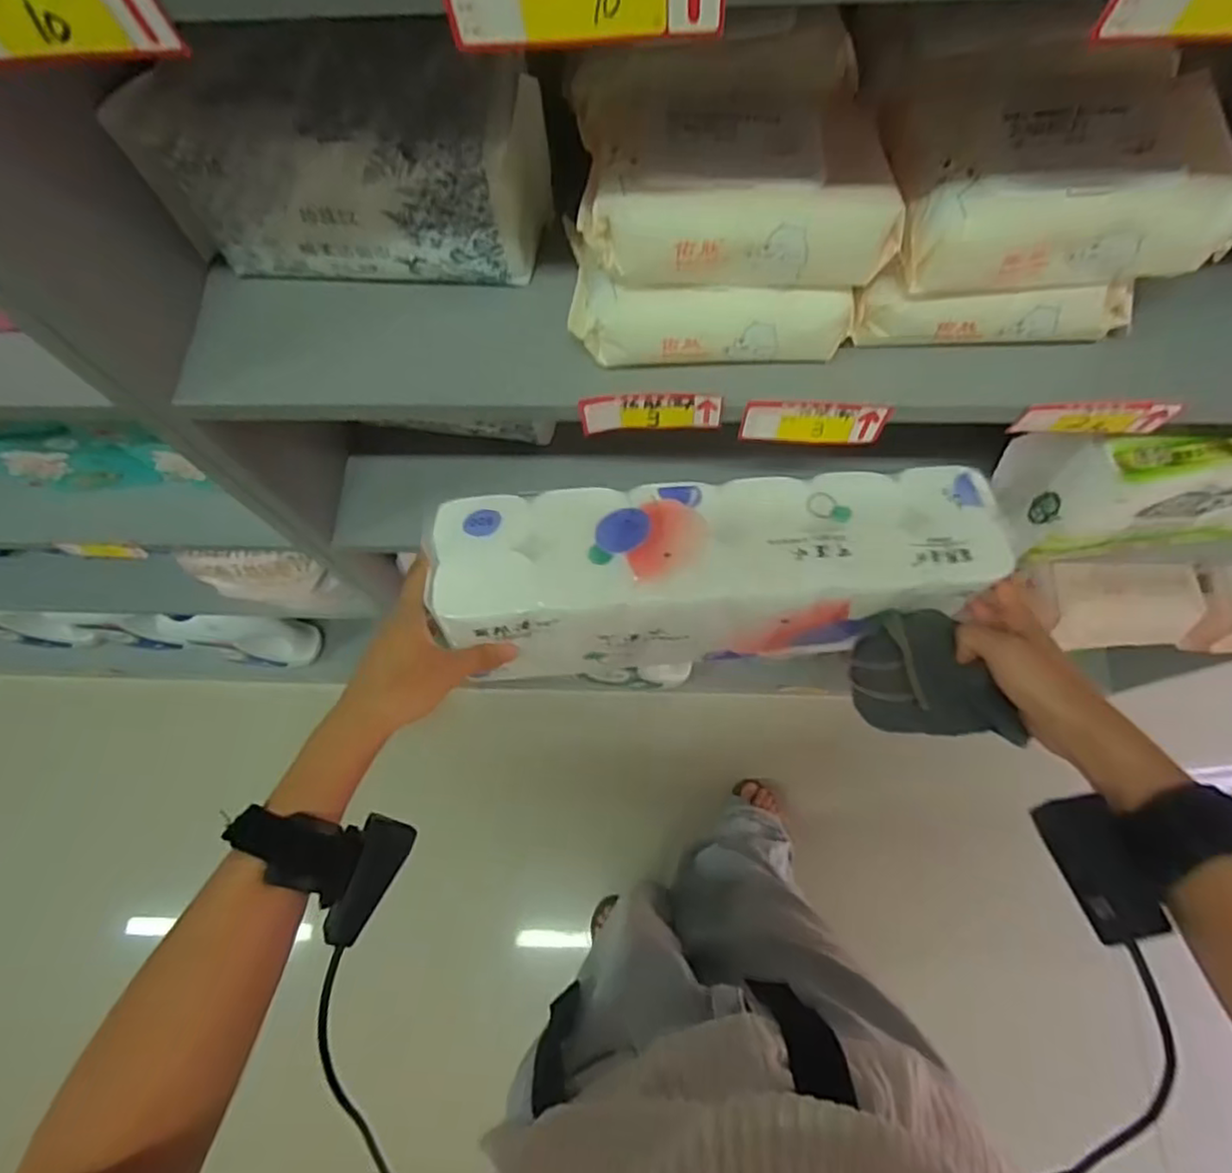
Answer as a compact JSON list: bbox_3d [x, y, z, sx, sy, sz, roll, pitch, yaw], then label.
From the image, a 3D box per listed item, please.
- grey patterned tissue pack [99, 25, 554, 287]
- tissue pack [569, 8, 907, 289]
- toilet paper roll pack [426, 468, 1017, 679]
[{"bbox_3d":[-0.164,-0.258,0.417,0.236,0.097,0.087,4,71,4],"label":"grey patterned tissue pack"},{"bbox_3d":[0.063,-0.223,0.364,0.165,0.046,0.120,-5,71,1],"label":"tissue pack"},{"bbox_3d":[0.069,-0.006,0.496,0.378,0.124,0.110,-4,71,-6],"label":"toilet paper roll pack"}]

